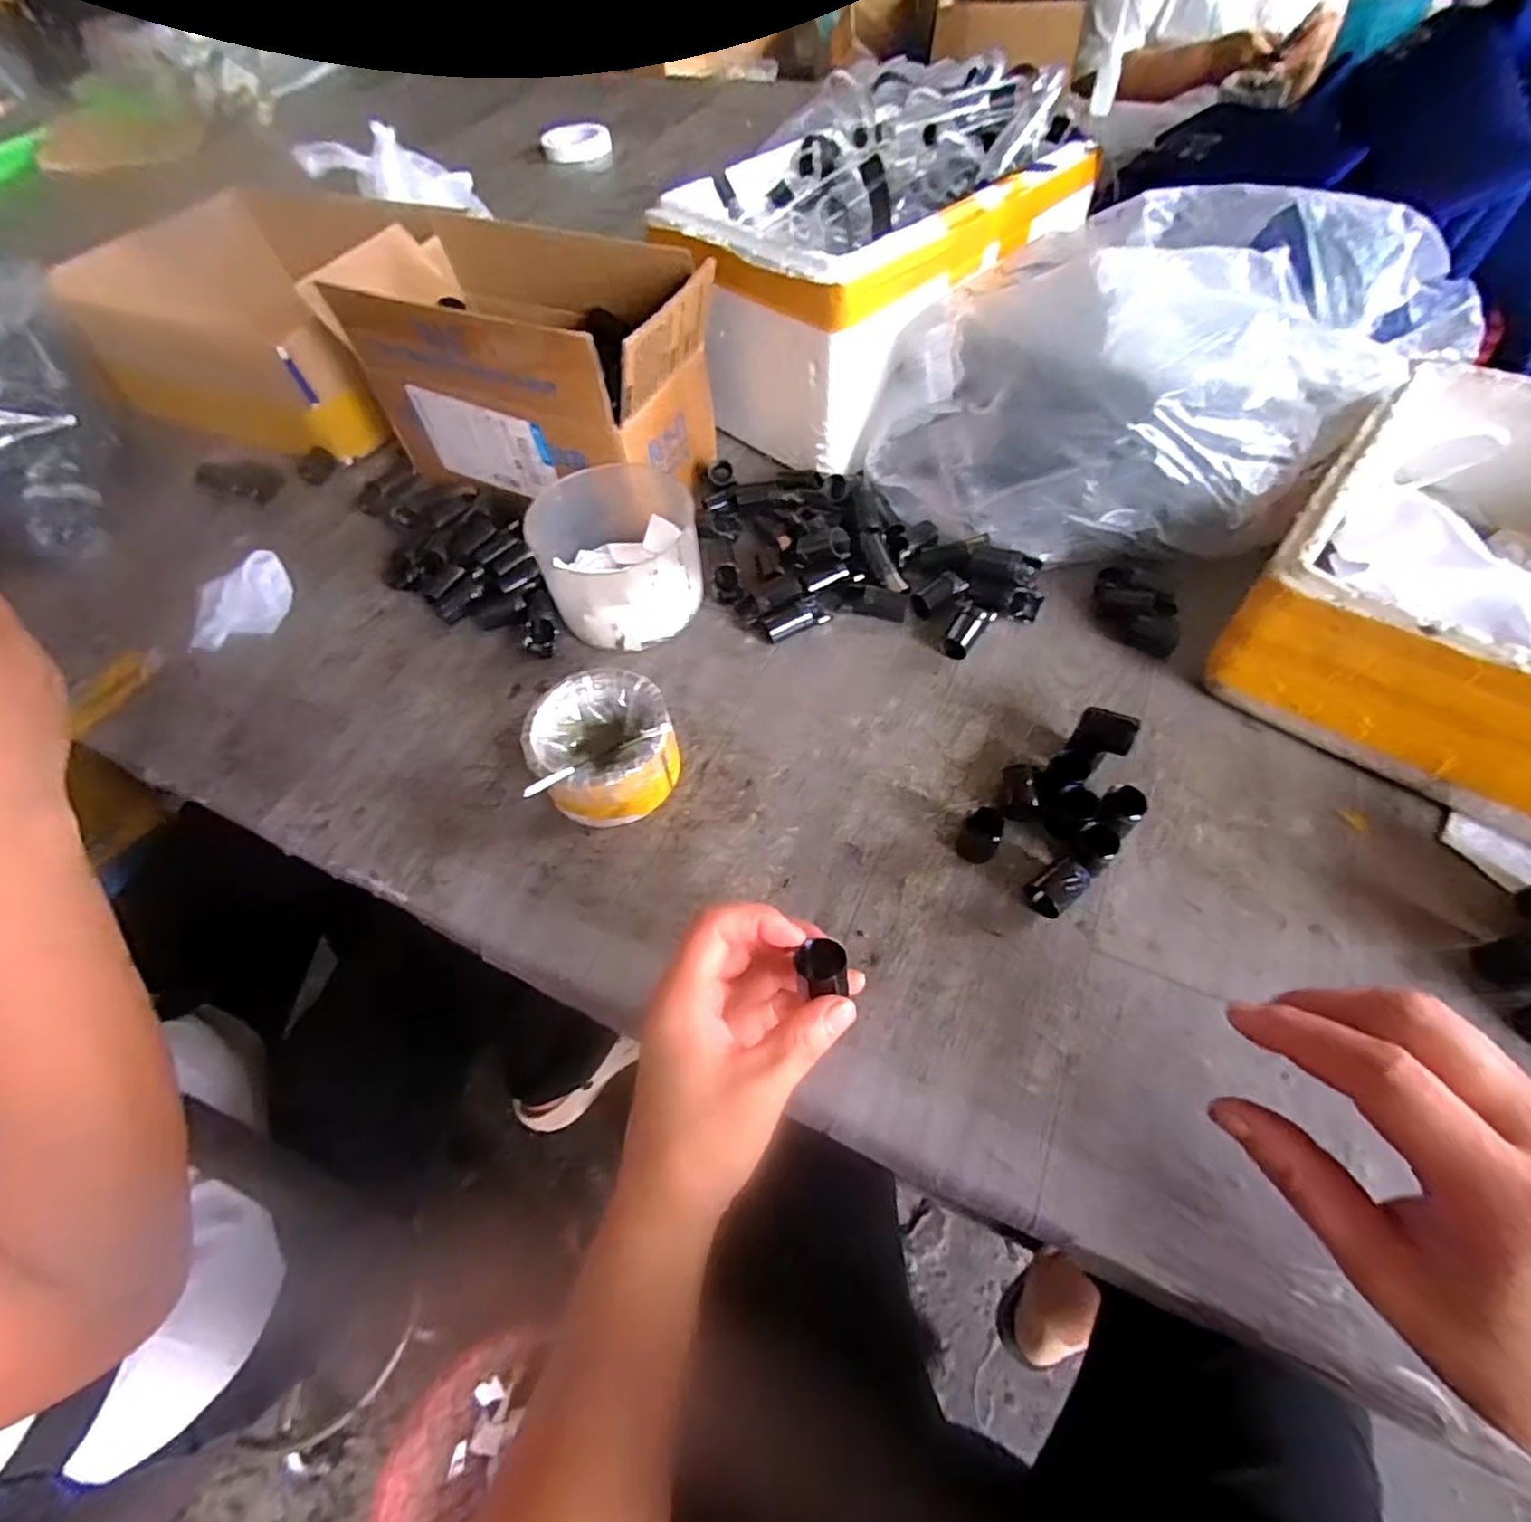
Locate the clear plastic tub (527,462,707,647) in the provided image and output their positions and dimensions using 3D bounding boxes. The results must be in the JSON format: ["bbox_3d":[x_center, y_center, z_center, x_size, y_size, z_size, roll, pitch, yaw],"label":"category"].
[{"bbox_3d":[-0.108,-0.154,0.500,0.111,0.072,0.125,-19,58,-8],"label":"clear plastic tub"}]

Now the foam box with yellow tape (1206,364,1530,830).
[{"bbox_3d":[0.449,-0.106,0.413,0.236,0.109,0.274,35,66,23],"label":"foam box with yellow tape"}]

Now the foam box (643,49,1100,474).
[{"bbox_3d":[0.088,-0.440,0.600,0.322,0.171,0.227,-40,63,-20],"label":"foam box"}]

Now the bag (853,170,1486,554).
[{"bbox_3d":[0.283,-0.290,0.501,0.349,0.174,0.263,-32,61,-16],"label":"bag"}]

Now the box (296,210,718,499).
[{"bbox_3d":[-0.175,-0.304,0.540,0.256,0.147,0.140,24,62,18],"label":"box"}]

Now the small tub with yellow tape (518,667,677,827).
[{"bbox_3d":[-0.100,-0.010,0.421,0.084,0.057,0.086,-2,57,3],"label":"small tub with yellow tape"}]

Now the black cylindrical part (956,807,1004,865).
[{"bbox_3d":[0.123,0.043,0.386,0.020,0.033,0.020,-2,57,3],"label":"black cylindrical part"}]

